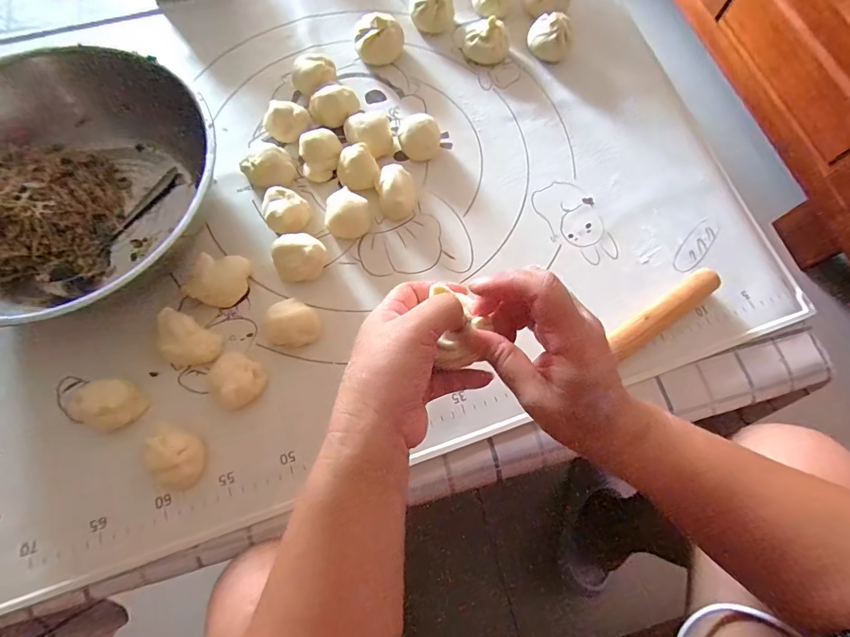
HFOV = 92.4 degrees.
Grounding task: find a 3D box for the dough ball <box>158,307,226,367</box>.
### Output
[{"bbox_3d":[-0.206,0.020,0.349,0.052,0.027,0.037,29,73,8],"label":"dough ball"}]

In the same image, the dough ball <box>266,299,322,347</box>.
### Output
[{"bbox_3d":[-0.116,0.002,0.357,0.039,0.035,0.044,-20,73,-8],"label":"dough ball"}]

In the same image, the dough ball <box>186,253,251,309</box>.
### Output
[{"bbox_3d":[-0.184,-0.036,0.370,0.040,0.031,0.053,23,72,6],"label":"dough ball"}]

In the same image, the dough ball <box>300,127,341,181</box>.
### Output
[{"bbox_3d":[-0.105,-0.166,0.415,0.042,0.030,0.042,-15,73,-7],"label":"dough ball"}]

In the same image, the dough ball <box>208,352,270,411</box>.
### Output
[{"bbox_3d":[-0.157,0.053,0.342,0.038,0.031,0.040,1,71,-2],"label":"dough ball"}]

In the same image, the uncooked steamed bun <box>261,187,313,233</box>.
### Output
[{"bbox_3d":[-0.133,-0.102,0.395,0.041,0.030,0.045,1,71,-2],"label":"uncooked steamed bun"}]

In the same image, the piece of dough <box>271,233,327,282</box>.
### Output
[{"bbox_3d":[-0.114,-0.055,0.376,0.044,0.036,0.040,1,71,-2],"label":"piece of dough"}]

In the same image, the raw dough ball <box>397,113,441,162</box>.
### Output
[{"bbox_3d":[-0.006,-0.190,0.429,0.044,0.029,0.041,1,71,-2],"label":"raw dough ball"}]

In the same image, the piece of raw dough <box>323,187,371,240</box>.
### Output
[{"bbox_3d":[-0.075,-0.098,0.395,0.046,0.028,0.042,1,71,-2],"label":"piece of raw dough"}]

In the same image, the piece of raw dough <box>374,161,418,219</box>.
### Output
[{"bbox_3d":[-0.028,-0.125,0.406,0.037,0.030,0.054,-11,72,-5],"label":"piece of raw dough"}]

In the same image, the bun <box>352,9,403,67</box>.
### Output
[{"bbox_3d":[-0.053,-0.323,0.471,0.055,0.038,0.055,-6,72,-4],"label":"bun"}]

